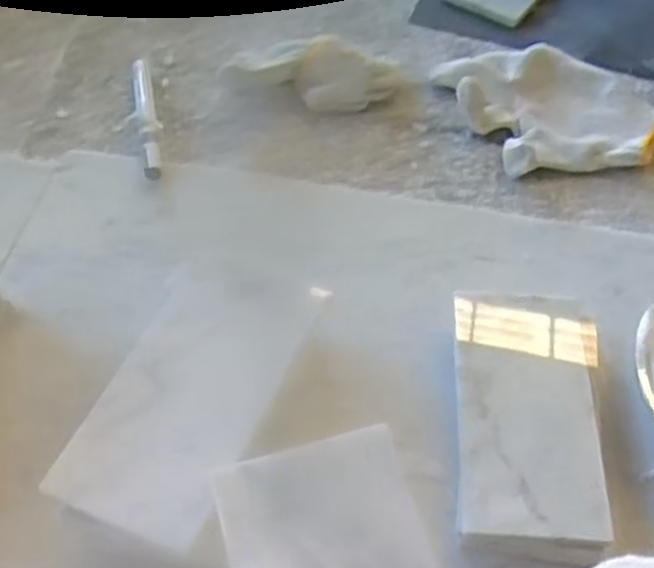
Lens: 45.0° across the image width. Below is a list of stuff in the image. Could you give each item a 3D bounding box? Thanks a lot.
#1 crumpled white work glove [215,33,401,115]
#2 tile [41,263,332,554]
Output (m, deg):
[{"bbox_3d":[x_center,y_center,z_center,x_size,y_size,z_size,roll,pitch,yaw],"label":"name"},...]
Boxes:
[{"bbox_3d":[-0.010,-0.167,0.629,0.143,0.043,0.054,4,55,0],"label":"crumpled white work glove"},{"bbox_3d":[-0.065,0.050,0.390,0.076,0.011,0.148,20,56,11],"label":"tile"}]

